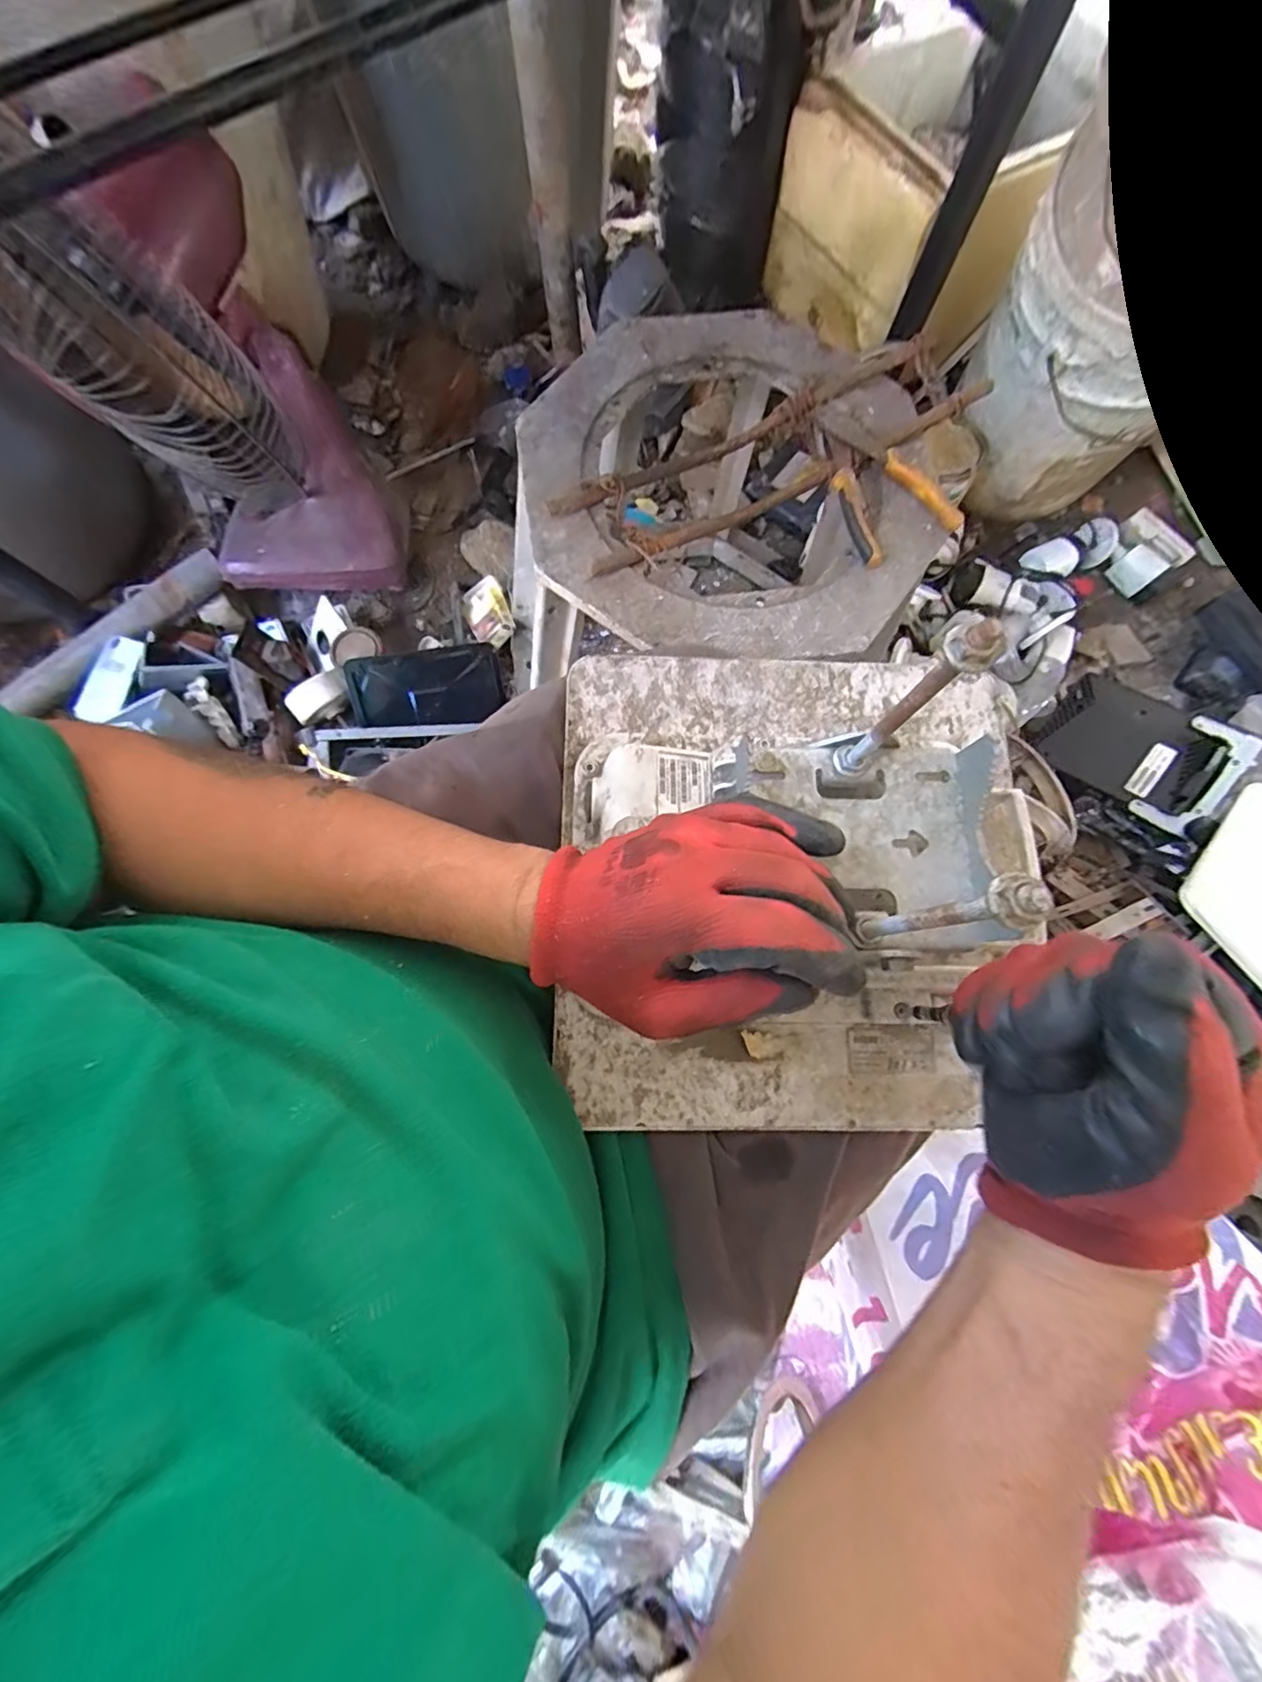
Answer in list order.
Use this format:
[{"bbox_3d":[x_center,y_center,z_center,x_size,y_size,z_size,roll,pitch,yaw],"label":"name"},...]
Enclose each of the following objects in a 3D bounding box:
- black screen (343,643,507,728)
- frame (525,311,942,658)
[{"bbox_3d":[-0.291,-0.218,0.813,0.205,0.110,0.018,-11,39,-8],"label":"black screen"},{"bbox_3d":[0.091,-0.349,0.540,0.392,0.041,0.391,-7,80,-1],"label":"frame"}]

